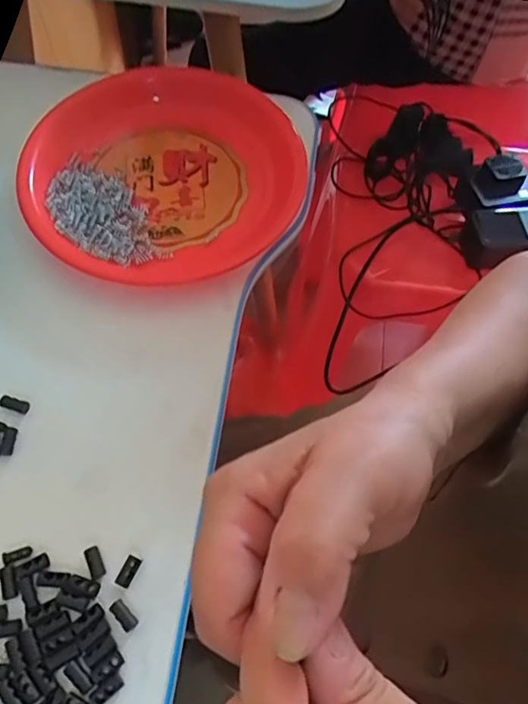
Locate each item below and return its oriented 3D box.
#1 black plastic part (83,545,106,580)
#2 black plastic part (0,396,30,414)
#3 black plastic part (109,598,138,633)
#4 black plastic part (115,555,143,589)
[{"bbox_3d":[-0.103,0.128,0.335,0.009,0.004,0.019,-26,66,-14],"label":"black plastic part"},{"bbox_3d":[-0.168,0.035,0.371,0.020,0.004,0.009,16,64,7],"label":"black plastic part"},{"bbox_3d":[-0.082,0.154,0.323,0.009,0.004,0.018,-39,70,-19],"label":"black plastic part"},{"bbox_3d":[-0.082,0.132,0.333,0.010,0.004,0.018,23,65,10],"label":"black plastic part"}]

